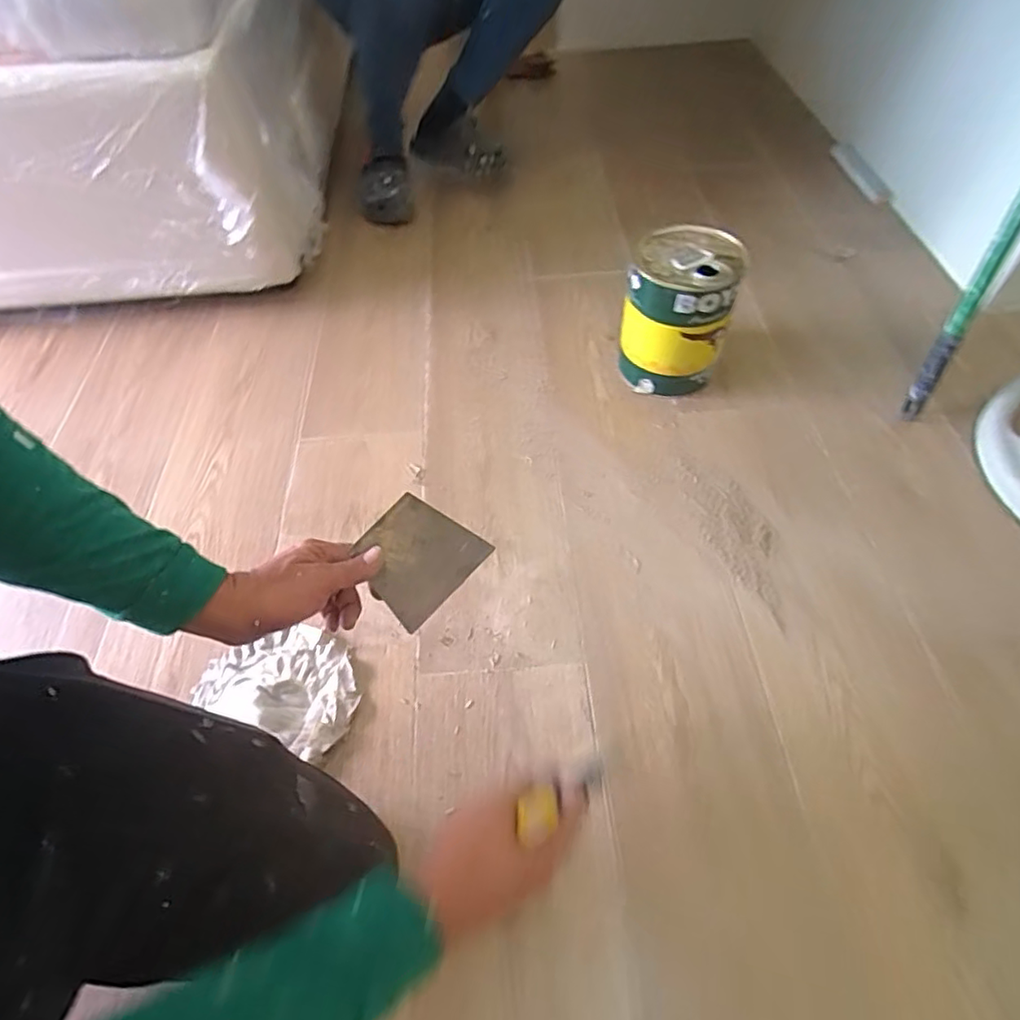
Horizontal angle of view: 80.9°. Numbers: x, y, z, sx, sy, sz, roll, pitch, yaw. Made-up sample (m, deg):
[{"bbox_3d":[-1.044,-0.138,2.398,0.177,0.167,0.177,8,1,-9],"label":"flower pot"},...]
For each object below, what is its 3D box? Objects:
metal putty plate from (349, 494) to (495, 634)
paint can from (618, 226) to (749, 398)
[{"bbox_3d":[-0.083,0.042,0.534,0.101,0.096,0.007,-45,23,-7],"label":"metal putty plate"},{"bbox_3d":[0.260,-0.303,0.946,0.159,0.209,0.147,10,55,11],"label":"paint can"}]

